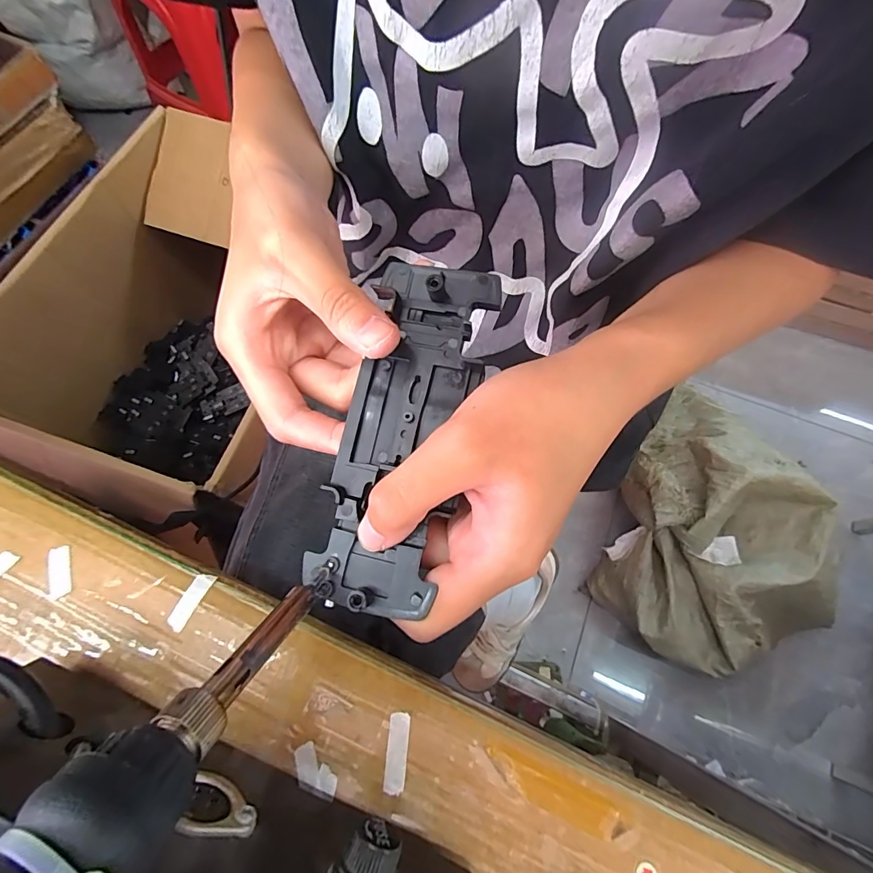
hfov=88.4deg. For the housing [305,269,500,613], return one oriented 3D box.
[{"bbox_3d":[-0.012,-0.003,0.163,0.045,0.010,0.125,14,80,4],"label":"housing"}]

